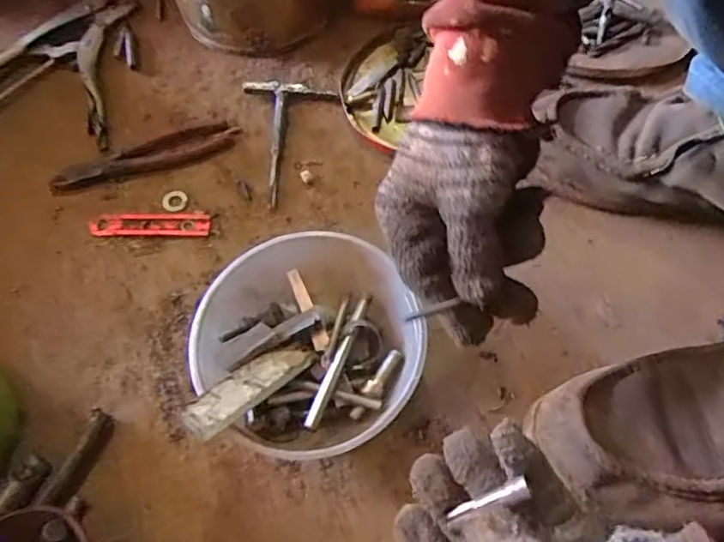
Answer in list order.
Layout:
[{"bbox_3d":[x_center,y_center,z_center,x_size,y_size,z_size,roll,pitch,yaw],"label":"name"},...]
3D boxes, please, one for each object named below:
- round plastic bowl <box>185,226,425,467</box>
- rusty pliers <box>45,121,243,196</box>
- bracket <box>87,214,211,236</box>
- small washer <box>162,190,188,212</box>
[{"bbox_3d":[-0.038,0.060,0.441,0.156,0.068,0.161,0,63,1],"label":"round plastic bowl"},{"bbox_3d":[-0.213,-0.108,0.565,0.176,0.011,0.041,-22,65,-10],"label":"rusty pliers"},{"bbox_3d":[-0.199,-0.044,0.535,0.111,0.004,0.023,0,63,1],"label":"bracket"},{"bbox_3d":[-0.180,-0.069,0.548,0.023,0.004,0.023,-26,64,-10],"label":"small washer"}]

